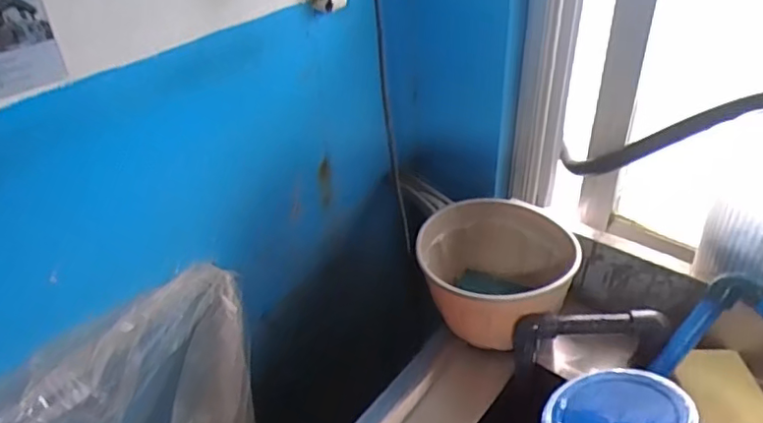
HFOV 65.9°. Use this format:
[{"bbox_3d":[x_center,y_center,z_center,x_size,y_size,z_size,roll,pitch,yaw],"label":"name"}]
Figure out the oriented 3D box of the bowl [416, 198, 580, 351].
[{"bbox_3d":[0.131,0.073,0.690,0.171,0.095,0.166,-1,38,4],"label":"bowl"}]

